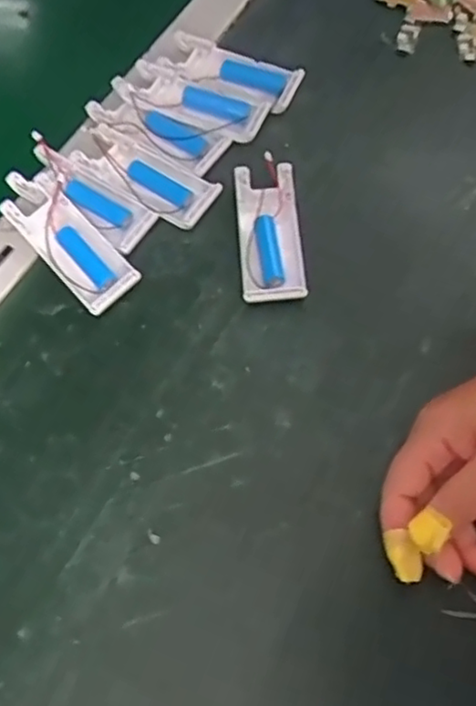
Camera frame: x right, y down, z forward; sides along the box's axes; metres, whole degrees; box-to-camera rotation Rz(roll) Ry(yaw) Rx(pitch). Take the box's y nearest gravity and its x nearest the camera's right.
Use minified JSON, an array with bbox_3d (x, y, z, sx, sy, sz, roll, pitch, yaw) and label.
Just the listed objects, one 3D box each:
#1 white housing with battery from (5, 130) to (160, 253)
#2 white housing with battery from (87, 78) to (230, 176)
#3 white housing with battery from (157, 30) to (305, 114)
[{"bbox_3d":[-0.108,-0.111,0.450,0.108,0.014,0.041,31,70,16],"label":"white housing with battery"},{"bbox_3d":[-0.060,-0.168,0.472,0.104,0.020,0.039,27,69,15],"label":"white housing with battery"},{"bbox_3d":[-0.005,-0.212,0.499,0.103,0.019,0.039,20,67,12],"label":"white housing with battery"}]

